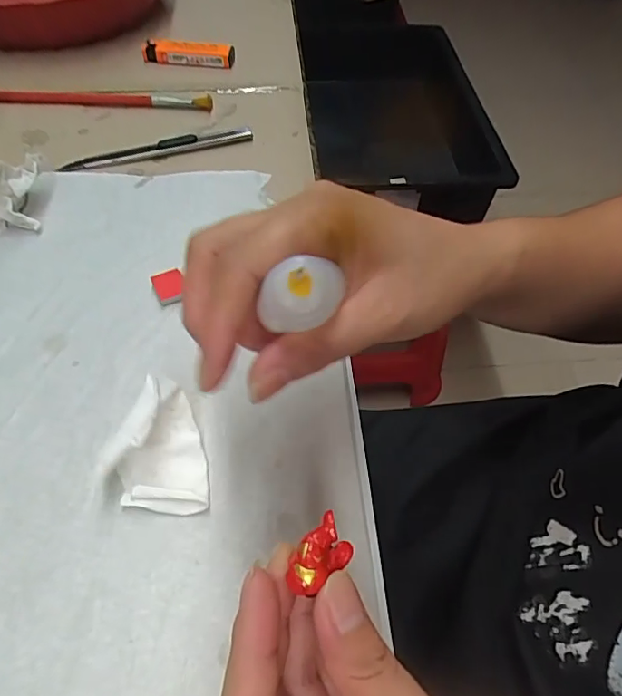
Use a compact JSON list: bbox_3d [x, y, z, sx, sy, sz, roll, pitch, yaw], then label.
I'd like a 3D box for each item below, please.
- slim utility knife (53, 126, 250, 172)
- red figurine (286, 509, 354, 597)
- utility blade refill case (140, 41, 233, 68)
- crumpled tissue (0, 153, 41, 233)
[{"bbox_3d":[-0.112,-0.147,0.380,0.137,0.010,0.012,-15,55,-12],"label":"slim utility knife"},{"bbox_3d":[0.002,0.062,0.154,0.021,0.009,0.013,-35,61,-24],"label":"red figurine"},{"bbox_3d":[-0.110,-0.263,0.462,0.083,0.020,0.014,3,53,1],"label":"utility blade refill case"},{"bbox_3d":[-0.194,-0.096,0.327,0.045,0.033,0.035,-10,54,-8],"label":"crumpled tissue"}]

